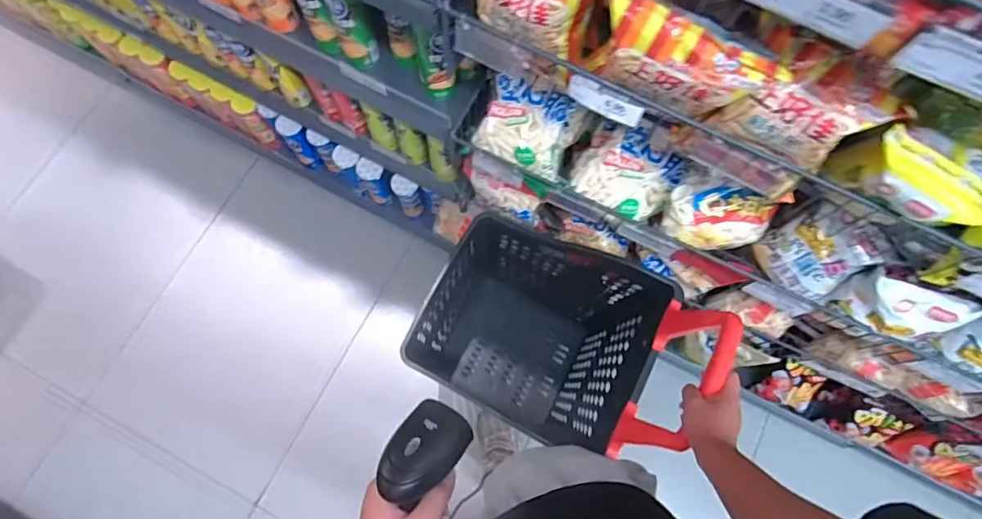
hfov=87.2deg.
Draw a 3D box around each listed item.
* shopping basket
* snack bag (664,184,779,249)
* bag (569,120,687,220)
[{"bbox_3d":[0.118,0.133,1.140,0.484,0.778,0.412,28,75,7],"label":"shopping basket"},{"bbox_3d":[0.390,-0.068,0.873,0.172,0.095,0.075,6,74,1],"label":"snack bag"},{"bbox_3d":[0.237,-0.151,0.895,0.173,0.112,0.133,21,74,5],"label":"bag"}]

